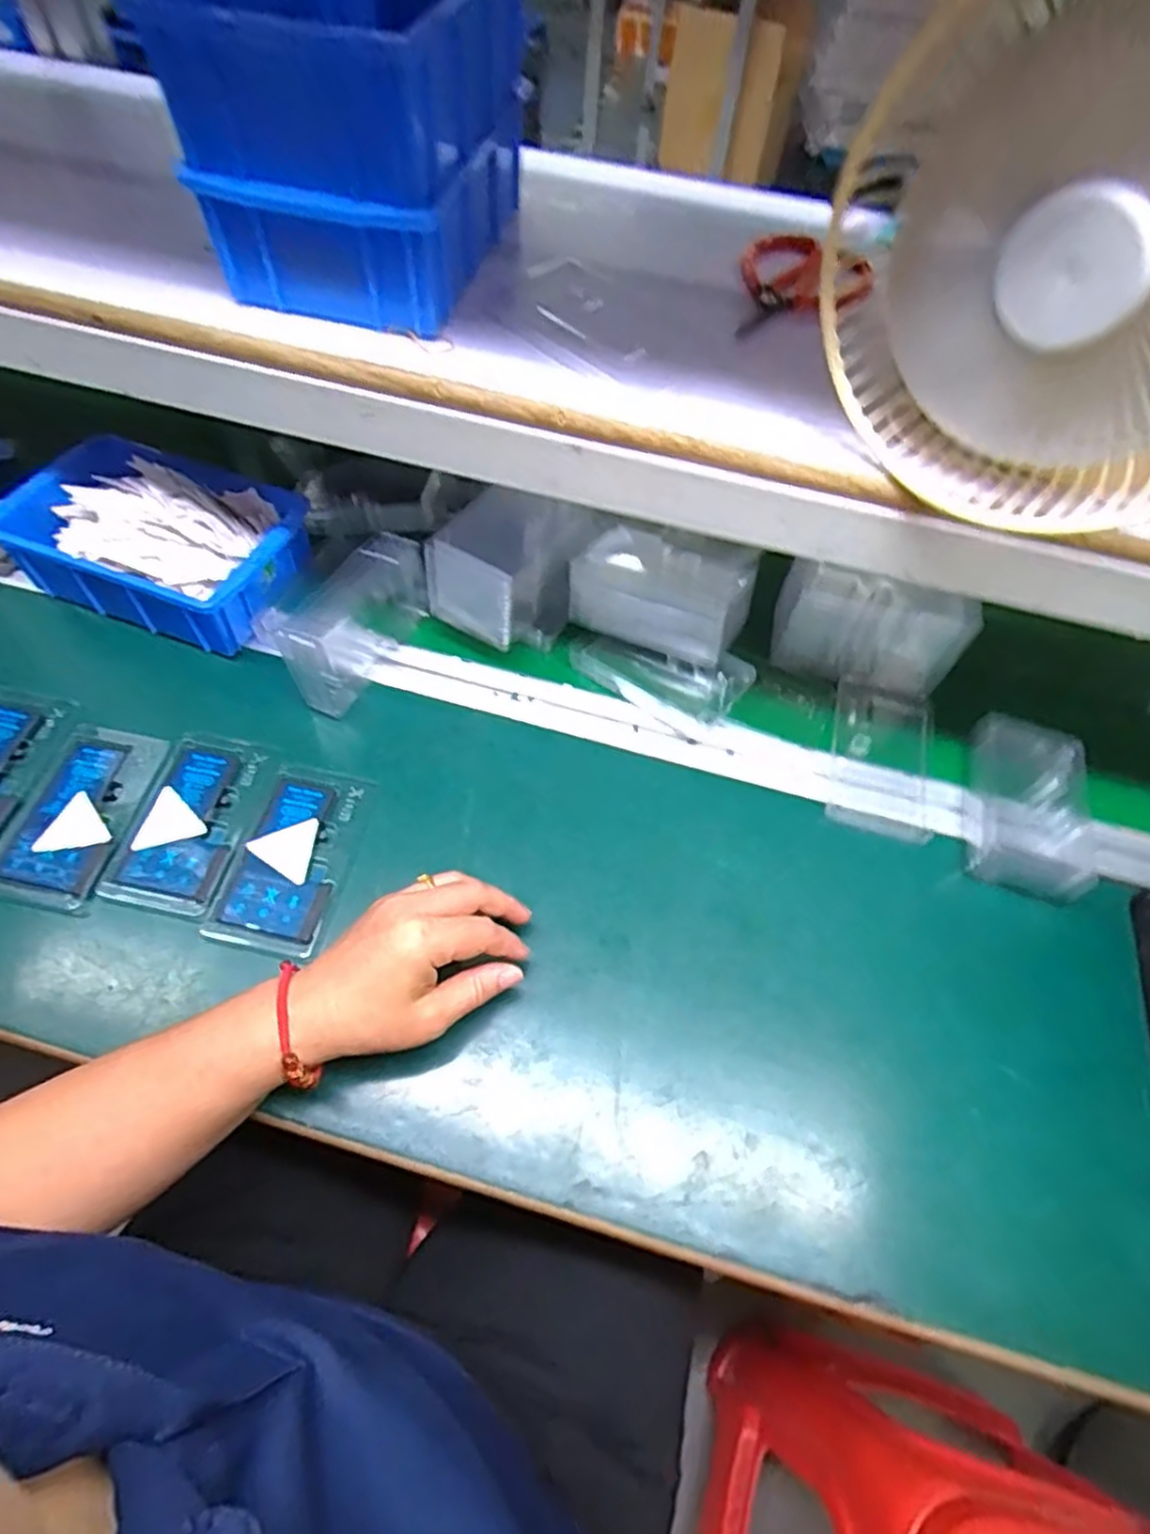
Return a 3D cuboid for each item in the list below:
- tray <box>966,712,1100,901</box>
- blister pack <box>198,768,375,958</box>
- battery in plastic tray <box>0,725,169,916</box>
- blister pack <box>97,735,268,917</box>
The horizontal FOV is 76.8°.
[{"bbox_3d":[0.334,0.026,0.535,0.078,0.031,0.137,16,59,7],"label":"tray"},{"bbox_3d":[-0.185,0.058,0.481,0.072,0.009,0.124,11,58,3],"label":"blister pack"},{"bbox_3d":[-0.332,0.029,0.487,0.080,0.006,0.126,16,59,6],"label":"battery in plastic tray"},{"bbox_3d":[-0.255,0.035,0.485,0.067,0.011,0.120,12,58,4],"label":"blister pack"}]

